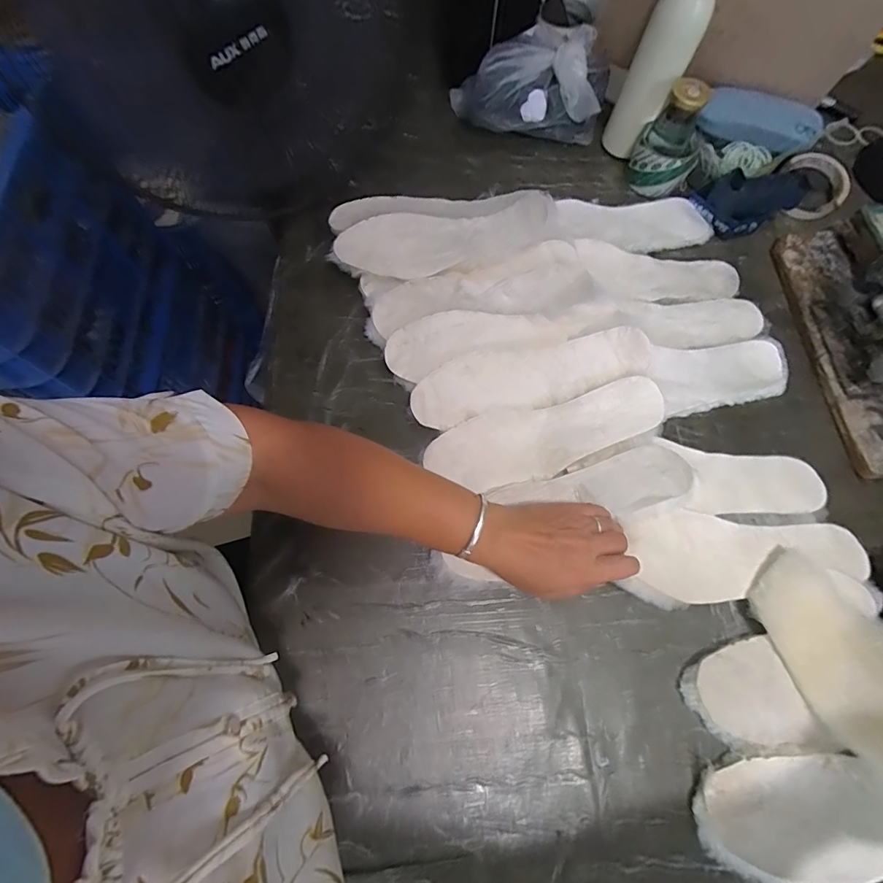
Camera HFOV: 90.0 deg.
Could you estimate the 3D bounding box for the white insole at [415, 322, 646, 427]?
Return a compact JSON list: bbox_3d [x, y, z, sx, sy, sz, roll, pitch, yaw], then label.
[{"bbox_3d":[0.097,-0.076,0.497,0.262,0.021,0.074,-14,80,-1],"label":"white insole"}]

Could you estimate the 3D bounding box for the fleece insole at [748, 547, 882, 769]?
[{"bbox_3d":[0.346,0.182,0.375,0.080,0.067,0.162,-28,70,-10],"label":"fleece insole"}]

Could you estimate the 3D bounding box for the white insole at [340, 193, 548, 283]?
[{"bbox_3d":[0.003,-0.255,0.542,0.255,0.025,0.086,-14,70,-6],"label":"white insole"}]

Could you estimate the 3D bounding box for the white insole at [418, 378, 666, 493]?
[{"bbox_3d":[0.113,-0.004,0.482,0.254,0.014,0.084,-14,70,0],"label":"white insole"}]

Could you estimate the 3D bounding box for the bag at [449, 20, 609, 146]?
[{"bbox_3d":[0.126,-0.518,0.645,0.225,0.100,0.106,6,69,2],"label":"bag"}]

